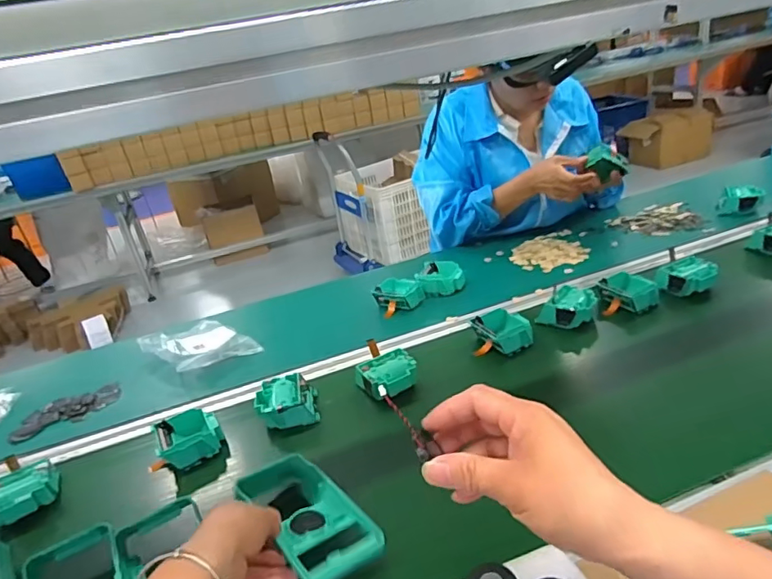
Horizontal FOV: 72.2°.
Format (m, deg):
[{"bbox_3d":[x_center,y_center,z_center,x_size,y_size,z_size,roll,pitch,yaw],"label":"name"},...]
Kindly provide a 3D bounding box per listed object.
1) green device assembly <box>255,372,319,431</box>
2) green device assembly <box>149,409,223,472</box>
[{"bbox_3d":[-0.138,0.155,0.741,0.081,0.037,0.073,-9,25,-8],"label":"green device assembly"},{"bbox_3d":[-0.265,0.203,0.702,0.090,0.047,0.071,-16,26,-21],"label":"green device assembly"}]

